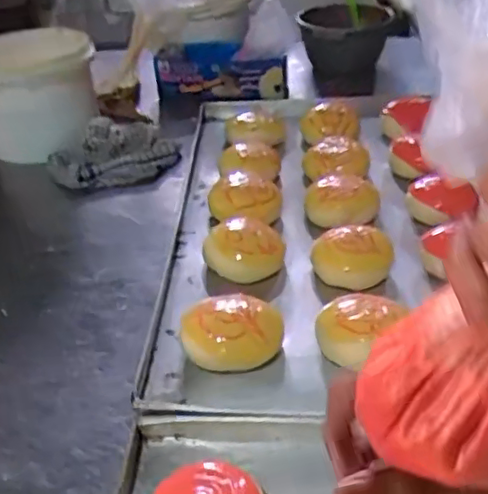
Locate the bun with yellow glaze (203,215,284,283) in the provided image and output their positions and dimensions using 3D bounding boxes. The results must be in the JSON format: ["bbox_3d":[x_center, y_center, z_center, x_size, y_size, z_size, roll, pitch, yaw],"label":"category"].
[{"bbox_3d":[-0.001,0.000,0.745,0.096,0.050,0.089,-6,35,-2],"label":"bun with yellow glaze"}]

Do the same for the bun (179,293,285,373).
[{"bbox_3d":[-0.011,0.089,0.629,0.100,0.046,0.080,-5,35,-1],"label":"bun"}]

